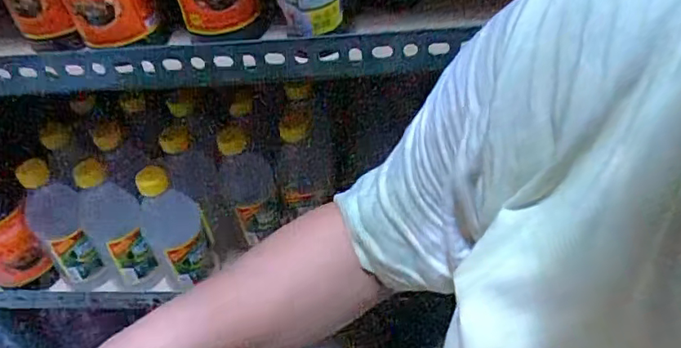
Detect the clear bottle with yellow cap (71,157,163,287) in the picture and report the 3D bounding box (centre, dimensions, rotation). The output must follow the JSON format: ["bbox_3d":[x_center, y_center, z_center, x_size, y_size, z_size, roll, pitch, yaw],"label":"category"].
[{"bbox_3d":[-0.252,0.057,0.609,0.065,0.164,0.063,-30,48,-22],"label":"clear bottle with yellow cap"}]

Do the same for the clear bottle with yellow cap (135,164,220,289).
[{"bbox_3d":[-0.184,0.055,0.598,0.066,0.157,0.059,-26,47,-19],"label":"clear bottle with yellow cap"}]

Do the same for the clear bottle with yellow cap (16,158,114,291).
[{"bbox_3d":[-0.309,0.062,0.610,0.054,0.156,0.062,-34,50,-25],"label":"clear bottle with yellow cap"}]

